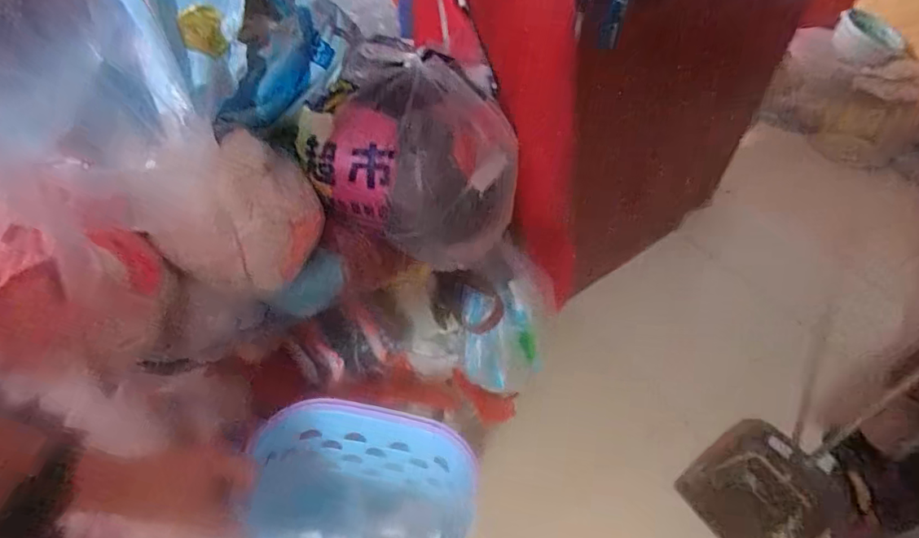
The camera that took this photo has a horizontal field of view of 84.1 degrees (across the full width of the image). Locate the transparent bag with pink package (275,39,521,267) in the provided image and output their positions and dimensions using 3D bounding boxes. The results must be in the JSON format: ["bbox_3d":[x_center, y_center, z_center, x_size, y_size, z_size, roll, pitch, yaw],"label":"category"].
[{"bbox_3d":[-0.053,-0.143,0.644,0.254,0.174,0.207,17,46,11],"label":"transparent bag with pink package"}]

